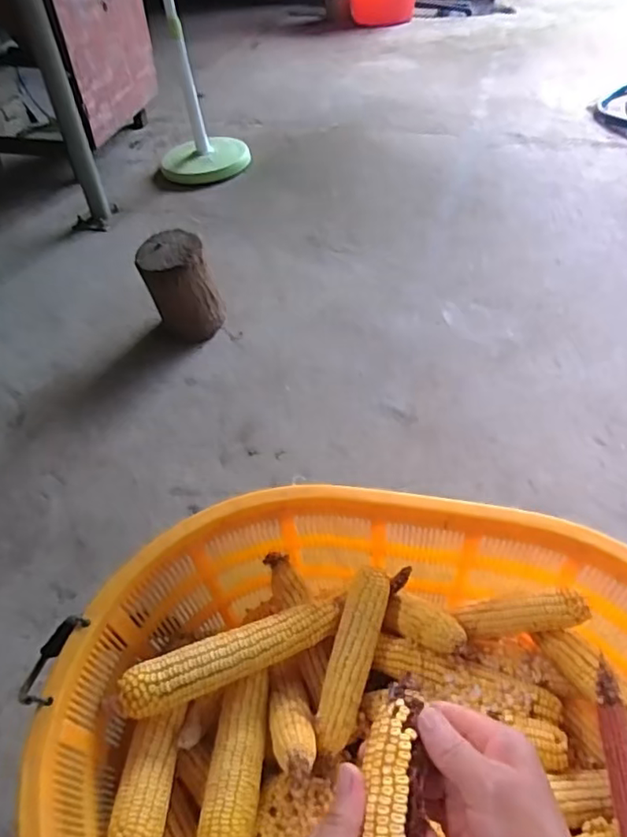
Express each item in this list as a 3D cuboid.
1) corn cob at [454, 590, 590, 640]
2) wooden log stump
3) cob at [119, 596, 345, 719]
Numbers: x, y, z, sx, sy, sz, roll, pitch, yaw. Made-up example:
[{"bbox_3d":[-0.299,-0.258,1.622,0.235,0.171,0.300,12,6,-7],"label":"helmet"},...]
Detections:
[{"bbox_3d":[0.232,0.220,0.632,0.135,0.030,0.033,-19,41,26],"label":"corn cob"},{"bbox_3d":[-0.304,-0.300,1.338,0.160,0.228,0.137,-10,47,-8],"label":"wooden log stump"},{"bbox_3d":[-0.075,0.244,0.594,0.240,0.043,0.046,-19,48,-14],"label":"cob"}]

